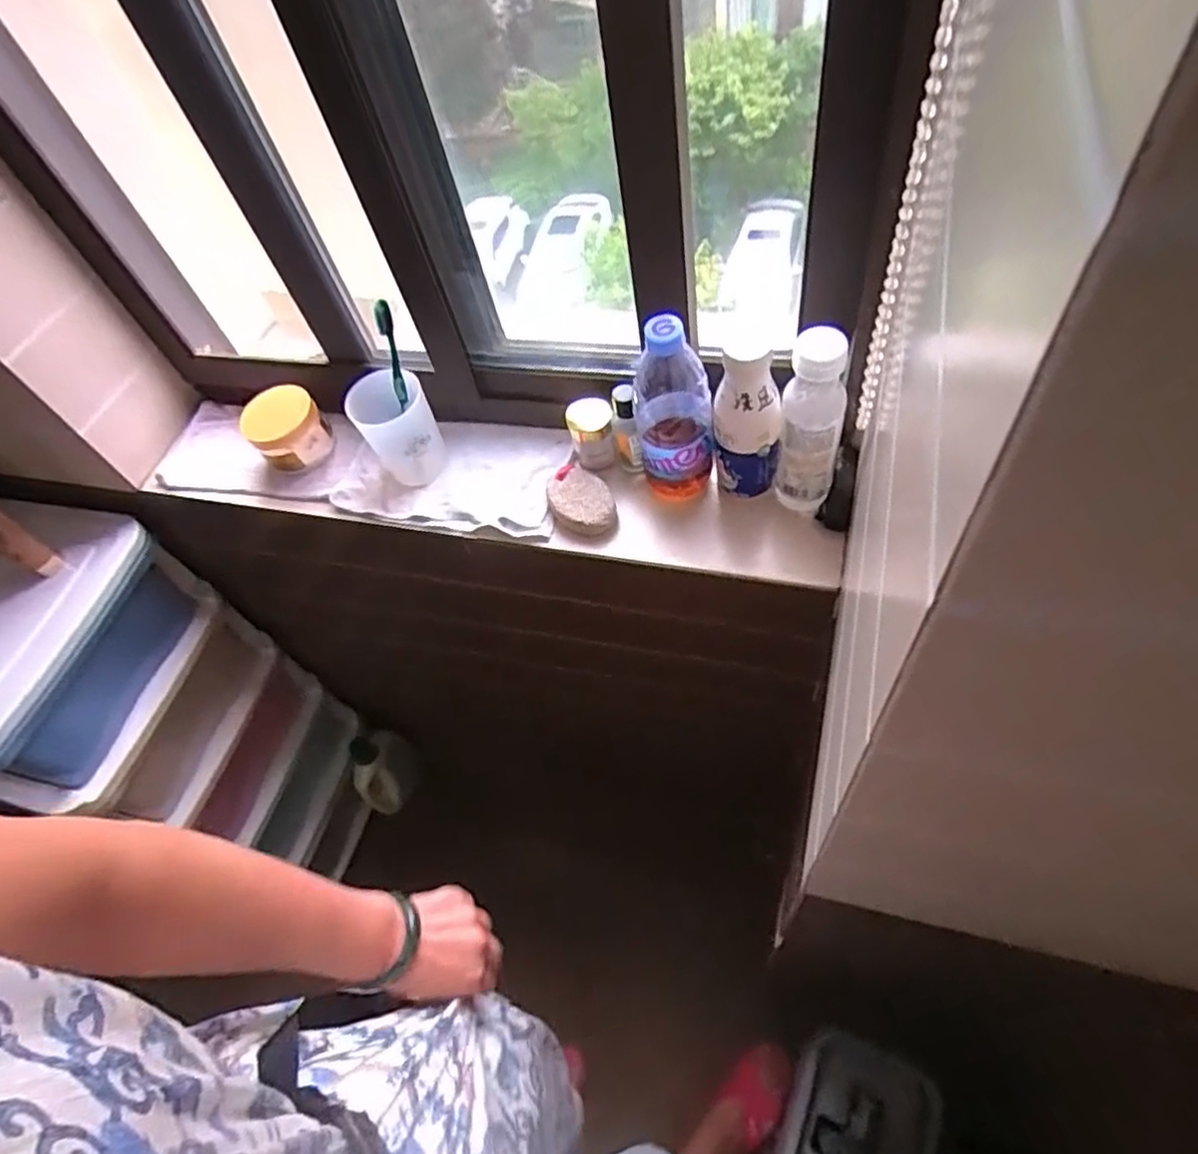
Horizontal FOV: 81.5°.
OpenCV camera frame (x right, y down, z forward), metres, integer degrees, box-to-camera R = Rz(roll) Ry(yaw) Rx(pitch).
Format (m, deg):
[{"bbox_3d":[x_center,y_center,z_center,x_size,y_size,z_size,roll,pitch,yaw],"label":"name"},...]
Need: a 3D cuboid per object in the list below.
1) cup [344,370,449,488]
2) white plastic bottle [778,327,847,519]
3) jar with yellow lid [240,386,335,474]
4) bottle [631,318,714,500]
[{"bbox_3d":[-0.215,-0.156,0.750,0.077,0.101,0.075,-31,60,-15],"label":"cup"},{"bbox_3d":[0.188,-0.133,0.612,0.054,0.187,0.049,15,59,15],"label":"white plastic bottle"},{"bbox_3d":[-0.360,-0.172,0.803,0.086,0.066,0.073,-31,60,-15],"label":"jar with yellow lid"},{"bbox_3d":[0.071,-0.155,0.651,0.074,0.200,0.067,-2,57,4],"label":"bottle"}]

